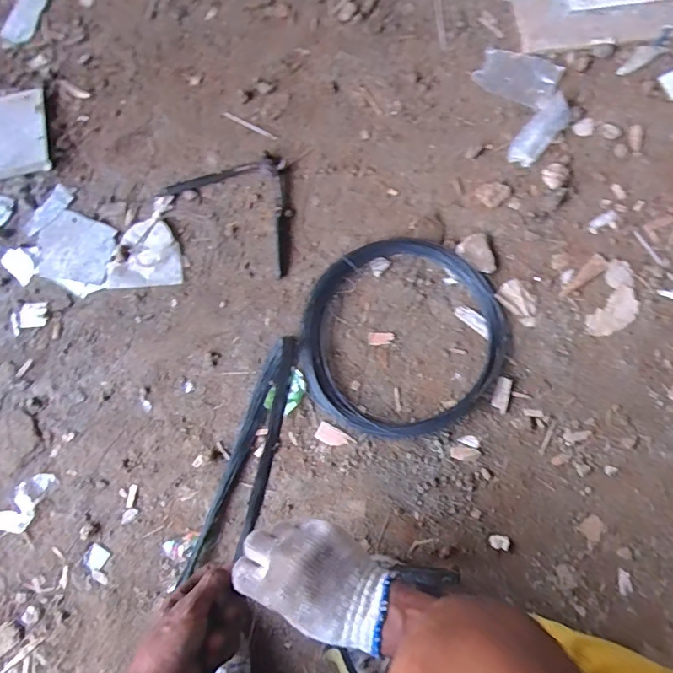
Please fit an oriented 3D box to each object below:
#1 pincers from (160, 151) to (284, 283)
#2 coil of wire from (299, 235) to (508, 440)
[{"bbox_3d":[-0.140,-0.229,0.763,0.245,0.010,0.163,36,81,9],"label":"pincers"},{"bbox_3d":[0.097,-0.005,0.701,0.294,0.037,0.310,0,78,2],"label":"coil of wire"}]

